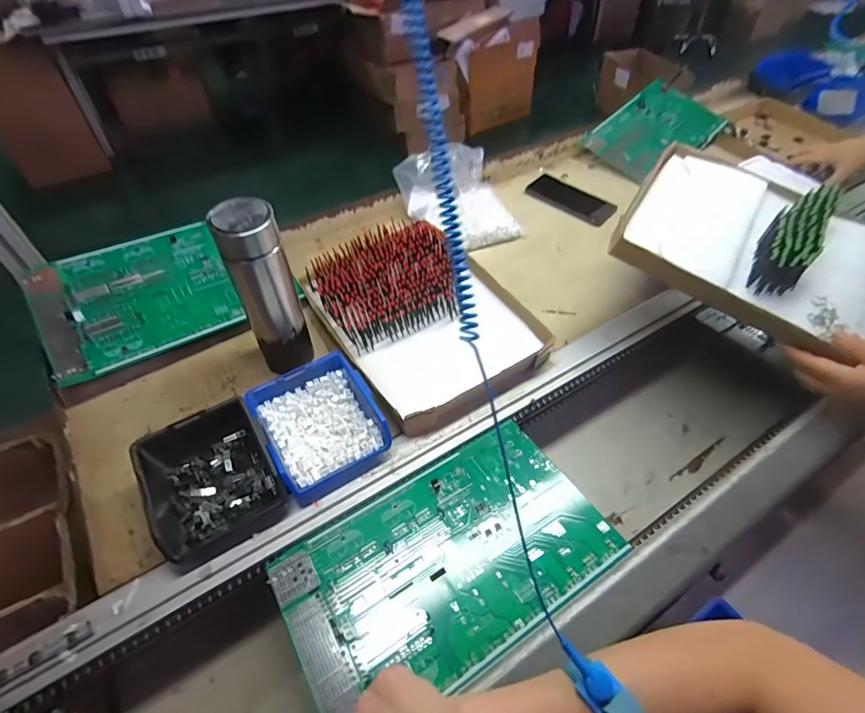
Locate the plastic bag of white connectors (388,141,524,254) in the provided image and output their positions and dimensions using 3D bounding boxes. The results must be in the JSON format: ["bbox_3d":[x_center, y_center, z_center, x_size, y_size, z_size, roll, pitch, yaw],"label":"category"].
[{"bbox_3d":[0.046,-0.283,0.795,0.175,0.107,0.177,-18,50,-14],"label":"plastic bag of white connectors"}]

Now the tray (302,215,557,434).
[{"bbox_3d":[-0.014,-0.060,0.626,0.228,0.097,0.302,-27,53,-21],"label":"tray"}]

